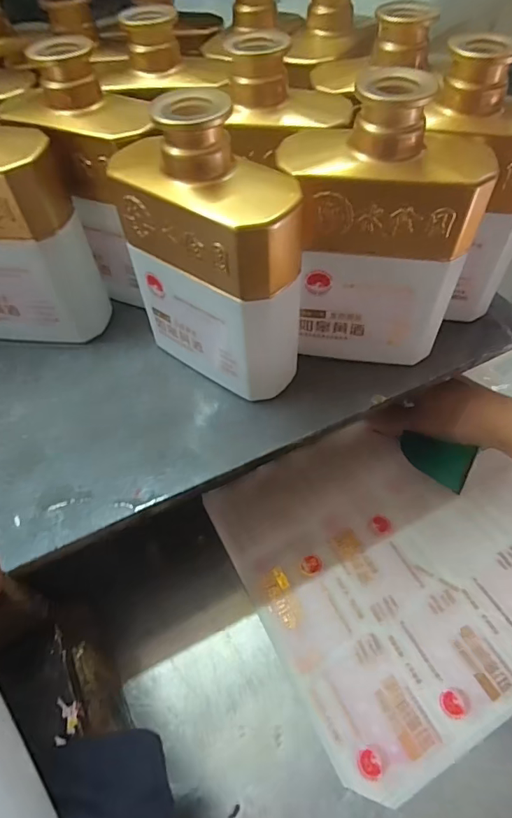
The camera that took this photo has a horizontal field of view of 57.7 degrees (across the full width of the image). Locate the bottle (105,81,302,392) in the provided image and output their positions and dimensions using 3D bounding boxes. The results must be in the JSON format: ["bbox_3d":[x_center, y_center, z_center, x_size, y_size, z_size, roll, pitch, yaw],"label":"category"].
[{"bbox_3d":[-0.026,-0.083,0.279,0.109,0.166,0.047,30,62,20],"label":"bottle"}]

